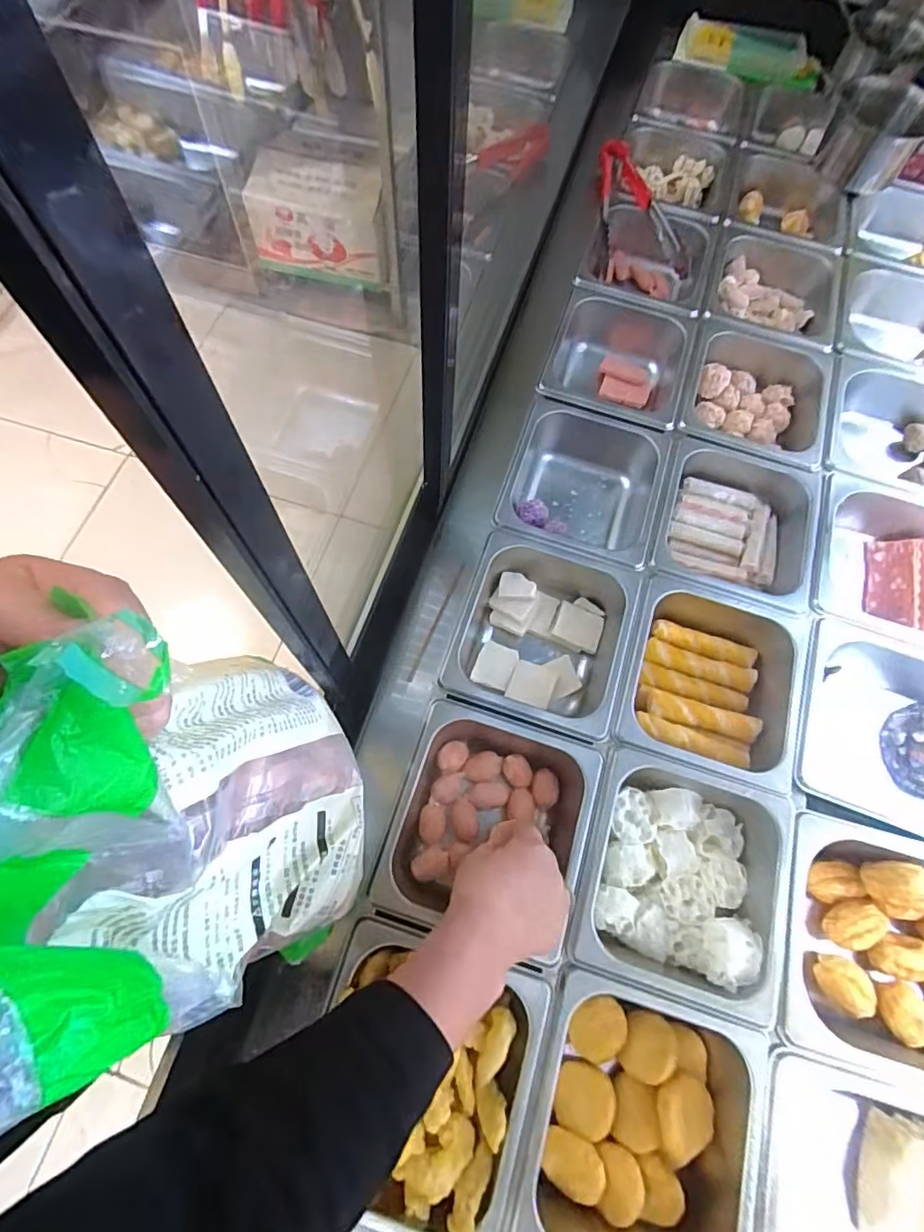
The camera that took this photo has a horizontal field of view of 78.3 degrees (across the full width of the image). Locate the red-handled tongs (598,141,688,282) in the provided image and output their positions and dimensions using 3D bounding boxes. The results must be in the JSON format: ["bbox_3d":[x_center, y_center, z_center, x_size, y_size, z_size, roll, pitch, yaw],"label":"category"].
[{"bbox_3d":[0.241,-0.547,0.762,0.125,0.046,0.250,1,68,0],"label":"red-handled tongs"}]

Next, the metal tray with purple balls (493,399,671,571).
[{"bbox_3d":[0.131,-0.130,0.624,0.159,0.083,0.177,16,69,6],"label":"metal tray with purple balls"}]

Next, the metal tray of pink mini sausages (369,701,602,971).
[{"bbox_3d":[0.024,0.181,0.494,0.151,0.068,0.166,17,69,6],"label":"metal tray of pink mini sausages"}]

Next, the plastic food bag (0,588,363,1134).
[{"bbox_3d":[-0.130,0.095,0.275,0.139,0.246,0.147,-40,74,-15],"label":"plastic food bag"}]

